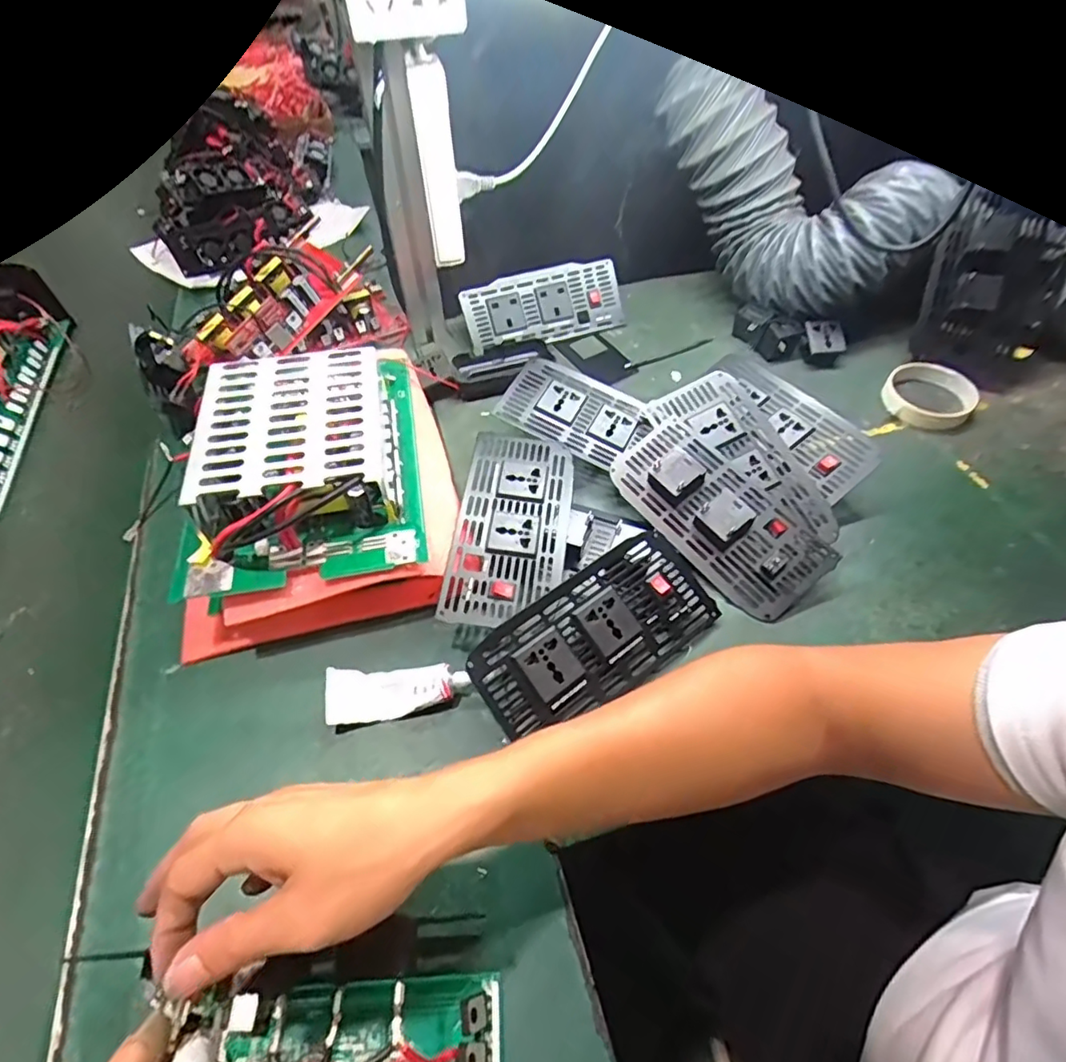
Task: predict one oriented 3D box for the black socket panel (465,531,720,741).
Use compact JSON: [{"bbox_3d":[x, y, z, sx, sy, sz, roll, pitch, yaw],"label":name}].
[{"bbox_3d":[0.048,0.080,0.442,0.187,0.029,0.092,-33,84,-22],"label":"black socket panel"}]

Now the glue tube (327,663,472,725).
[{"bbox_3d":[-0.098,0.118,0.427,0.099,0.026,0.035,-6,52,-4],"label":"glue tube"}]

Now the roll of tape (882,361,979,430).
[{"bbox_3d":[0.412,-0.140,0.610,0.083,0.022,0.095,33,60,21],"label":"roll of tape"}]

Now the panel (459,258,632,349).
[{"bbox_3d":[0.012,-0.260,0.680,0.181,0.020,0.084,-18,98,-8],"label":"panel"}]

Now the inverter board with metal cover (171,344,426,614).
[{"bbox_3d":[-0.187,-0.071,0.476,0.177,0.057,0.237,-9,52,-6],"label":"inverter board with metal cover"}]

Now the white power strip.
[{"bbox_3d":[-0.091,-0.344,0.557,0.034,0.169,0.026,-7,52,-4],"label":"white power strip"}]

